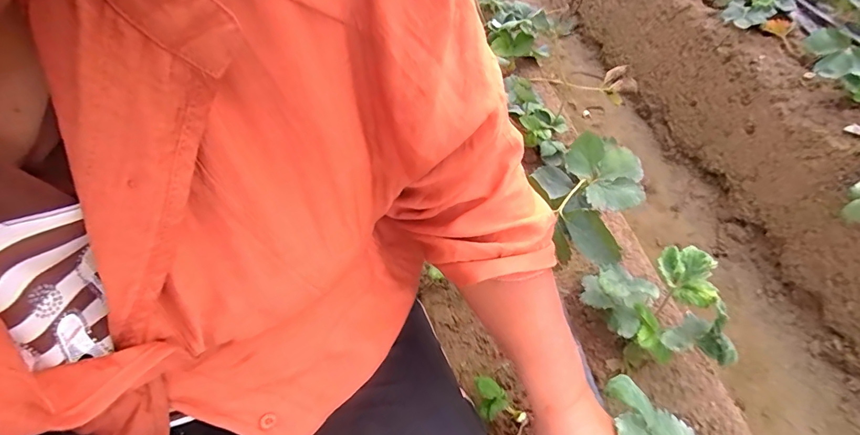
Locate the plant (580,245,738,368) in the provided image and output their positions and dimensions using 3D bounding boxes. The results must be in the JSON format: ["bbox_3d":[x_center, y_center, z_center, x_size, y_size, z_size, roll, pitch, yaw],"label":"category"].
[{"bbox_3d":[0.234,0.100,0.448,0.133,0.087,0.116,2,54,0],"label":"plant"}]

